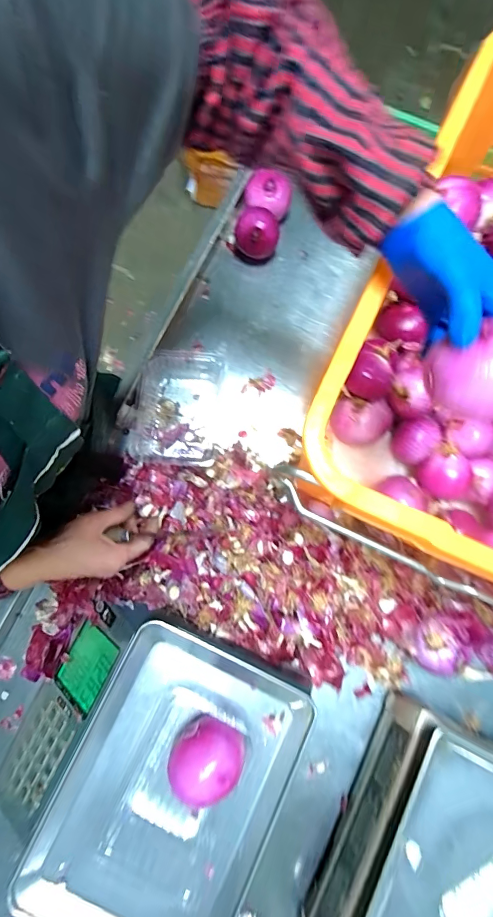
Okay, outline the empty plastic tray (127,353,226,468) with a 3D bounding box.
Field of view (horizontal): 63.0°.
[{"bbox_3d":[-0.107,-0.077,0.615,0.143,0.051,0.179,11,80,1],"label":"empty plastic tray"}]

